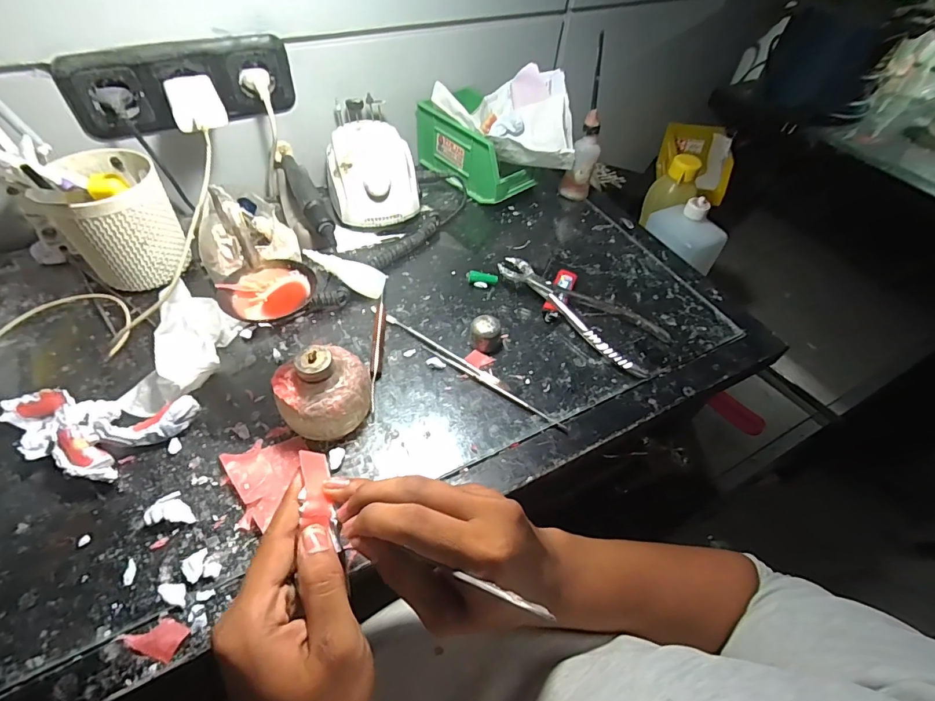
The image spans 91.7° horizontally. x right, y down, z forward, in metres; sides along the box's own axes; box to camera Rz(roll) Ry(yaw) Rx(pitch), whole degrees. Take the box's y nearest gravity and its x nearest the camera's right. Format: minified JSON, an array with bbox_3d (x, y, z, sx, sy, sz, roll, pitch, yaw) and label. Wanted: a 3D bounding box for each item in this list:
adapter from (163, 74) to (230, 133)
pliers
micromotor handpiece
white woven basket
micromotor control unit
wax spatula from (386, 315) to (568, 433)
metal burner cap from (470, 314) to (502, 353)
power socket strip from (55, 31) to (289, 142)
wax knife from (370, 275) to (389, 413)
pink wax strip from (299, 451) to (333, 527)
[{"bbox_3d":[-0.285,-0.260,0.478,0.049,0.028,0.080,-20,56,-20],"label":"adapter"},{"bbox_3d":[0.126,-0.051,0.499,0.192,0.024,0.074,39,58,23],"label":"pliers"},{"bbox_3d":[-0.195,-0.190,0.544,0.024,0.029,0.191,-21,57,-21],"label":"micromotor handpiece"},{"bbox_3d":[-0.349,-0.131,0.463,0.091,0.112,0.102,-29,60,-26],"label":"white woven basket"},{"bbox_3d":[-0.121,-0.220,0.571,0.109,0.078,0.138,-8,53,-12],"label":"micromotor control unit"},{"bbox_3d":[0.003,0.017,0.443,0.211,0.008,0.014,34,56,20],"label":"wax spatula"},{"bbox_3d":[0.019,-0.017,0.458,0.031,0.031,0.025,10,51,3],"label":"metal burner cap"},{"bbox_3d":[-0.305,-0.289,0.497,0.221,0.078,0.032,-24,58,-23],"label":"power socket strip"},{"bbox_3d":[-0.089,-0.013,0.454,0.010,0.016,0.163,0,52,-5],"label":"wax knife"},{"bbox_3d":[-0.093,0.083,0.279,0.016,0.009,0.044,-8,57,-12],"label":"pink wax strip"}]

